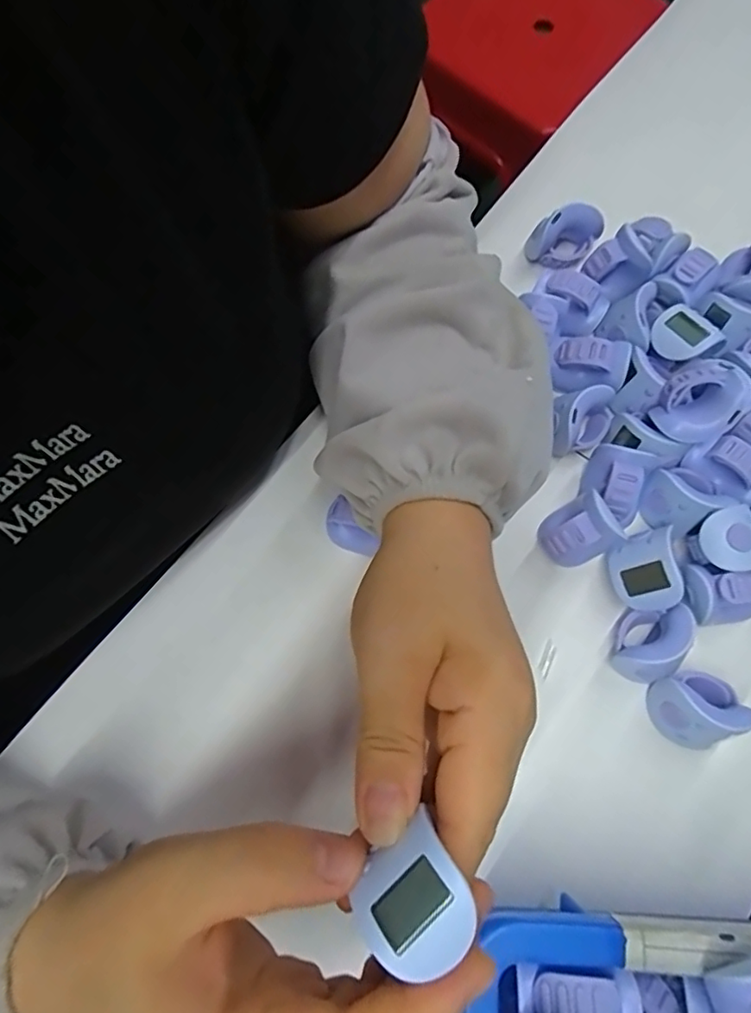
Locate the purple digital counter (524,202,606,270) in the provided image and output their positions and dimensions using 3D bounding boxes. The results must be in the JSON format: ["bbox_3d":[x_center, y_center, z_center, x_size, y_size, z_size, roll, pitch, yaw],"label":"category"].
[{"bbox_3d":[0.109,-0.157,0.326,0.034,0.027,0.031,32,77,8],"label":"purple digital counter"}]

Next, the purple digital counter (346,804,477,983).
[{"bbox_3d":[0.012,0.110,0.156,0.030,0.015,0.030,-45,56,-8],"label":"purple digital counter"}]

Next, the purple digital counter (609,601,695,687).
[{"bbox_3d":[0.129,0.063,0.265,0.024,0.030,0.037,21,76,5],"label":"purple digital counter"}]

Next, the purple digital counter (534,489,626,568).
[{"bbox_3d":[0.099,0.013,0.277,0.028,0.039,0.028,0,75,0],"label":"purple digital counter"}]

